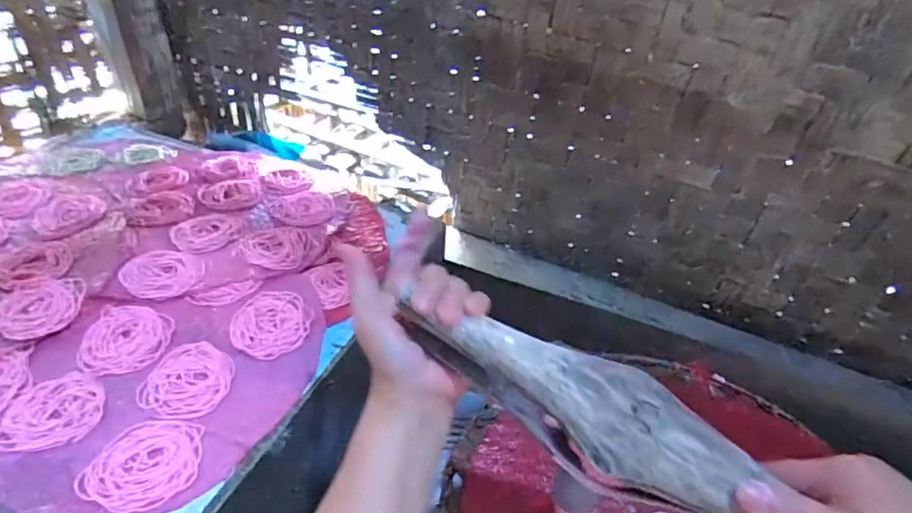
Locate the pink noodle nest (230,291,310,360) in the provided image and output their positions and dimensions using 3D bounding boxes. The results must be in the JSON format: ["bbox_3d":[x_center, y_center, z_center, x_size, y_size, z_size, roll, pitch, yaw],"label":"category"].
[{"bbox_3d":[-0.187,0.065,0.531,0.071,0.007,0.085,-11,40,-20],"label":"pink noodle nest"}]

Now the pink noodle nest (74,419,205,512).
[{"bbox_3d":[-0.237,0.159,0.410,0.077,0.005,0.077,4,37,-3],"label":"pink noodle nest"}]

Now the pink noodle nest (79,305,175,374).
[{"bbox_3d":[-0.314,0.079,0.501,0.072,0.013,0.078,4,37,-3],"label":"pink noodle nest"}]

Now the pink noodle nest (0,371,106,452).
[{"bbox_3d":[-0.336,0.127,0.435,0.078,0.004,0.072,-15,42,-25],"label":"pink noodle nest"}]

